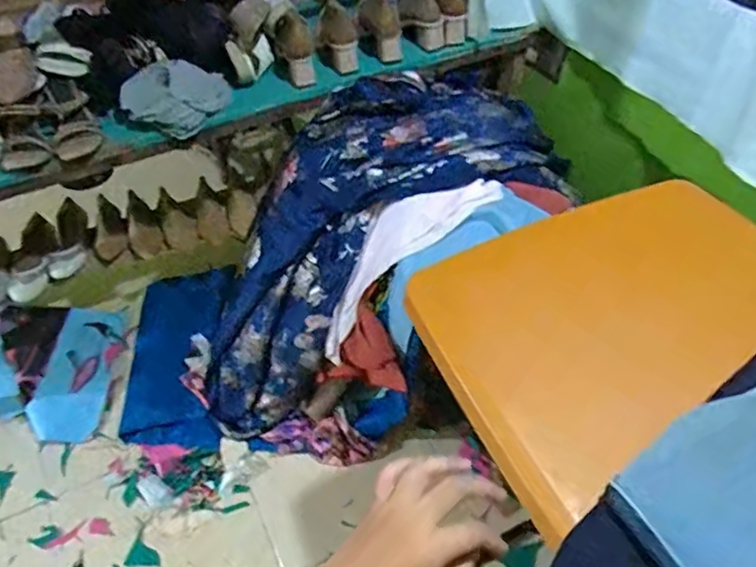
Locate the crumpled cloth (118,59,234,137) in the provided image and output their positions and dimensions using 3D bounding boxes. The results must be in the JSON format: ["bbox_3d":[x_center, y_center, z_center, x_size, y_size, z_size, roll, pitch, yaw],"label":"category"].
[{"bbox_3d":[-0.393,-0.359,1.136,0.198,0.069,0.141,-1,48,0],"label":"crumpled cloth"}]

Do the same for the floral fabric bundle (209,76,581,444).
[{"bbox_3d":[-0.053,-0.048,1.232,0.943,0.317,0.434,-51,55,13],"label":"floral fabric bundle"}]

